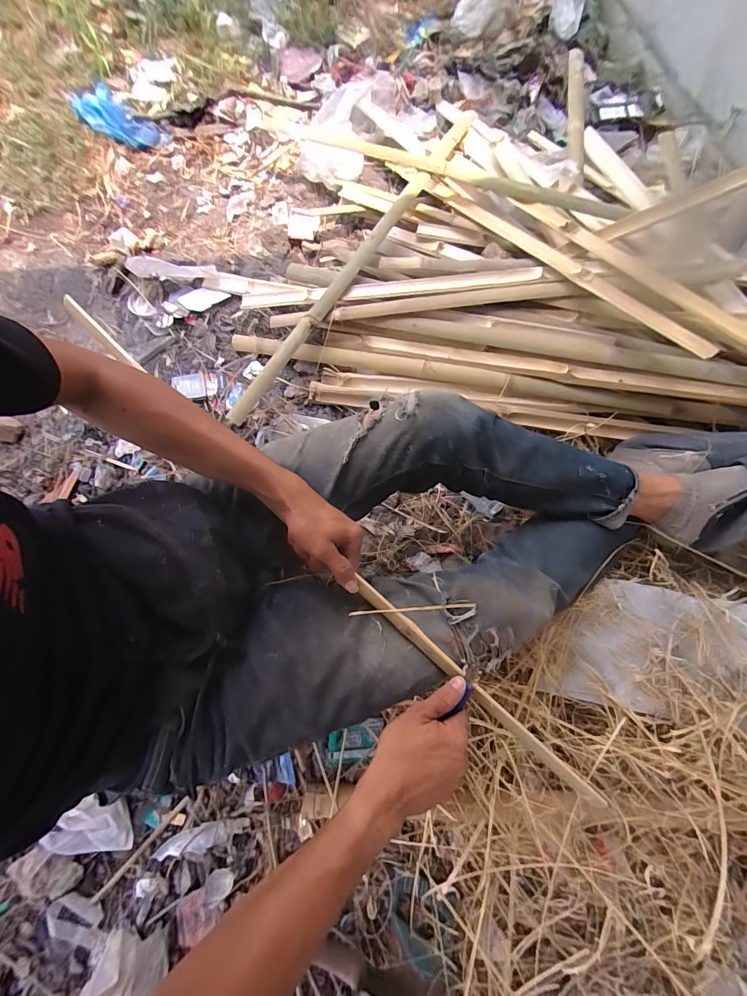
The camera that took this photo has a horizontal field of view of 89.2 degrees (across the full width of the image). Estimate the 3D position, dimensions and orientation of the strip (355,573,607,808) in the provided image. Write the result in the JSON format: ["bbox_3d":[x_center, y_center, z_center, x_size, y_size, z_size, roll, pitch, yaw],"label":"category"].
[{"bbox_3d":[0.117,0.221,0.441,0.353,0.017,0.017,41,75,5],"label":"strip"}]

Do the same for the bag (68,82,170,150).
[{"bbox_3d":[-0.666,-0.971,0.961,0.256,0.063,0.094,22,71,-7],"label":"bag"}]

